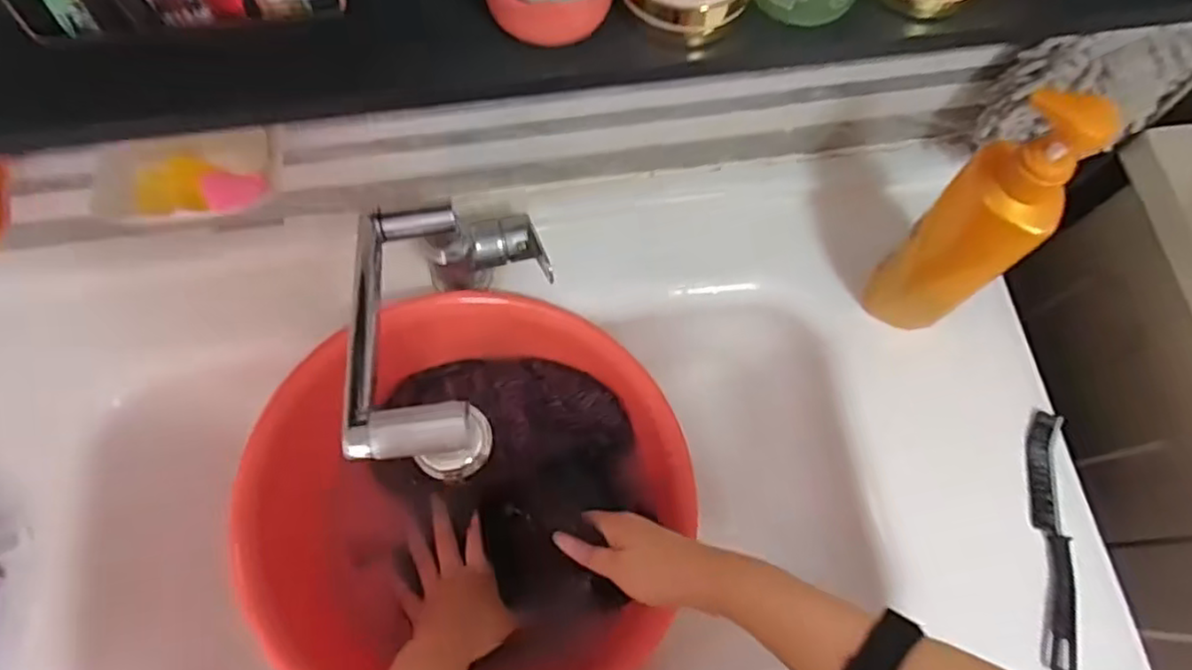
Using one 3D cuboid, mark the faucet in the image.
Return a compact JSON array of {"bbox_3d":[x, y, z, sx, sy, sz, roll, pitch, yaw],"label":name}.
[{"bbox_3d":[-0.106,-0.012,0.487,0.119,0.096,0.259,4,39,0],"label":"faucet"}]

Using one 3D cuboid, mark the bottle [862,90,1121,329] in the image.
[{"bbox_3d":[0.275,-0.074,0.501,0.065,0.237,0.053,30,72,9],"label":"bottle"}]

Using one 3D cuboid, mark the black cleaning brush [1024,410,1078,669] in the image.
[{"bbox_3d":[0.378,0.168,0.576,0.030,0.016,0.210,9,70,2],"label":"black cleaning brush"}]

